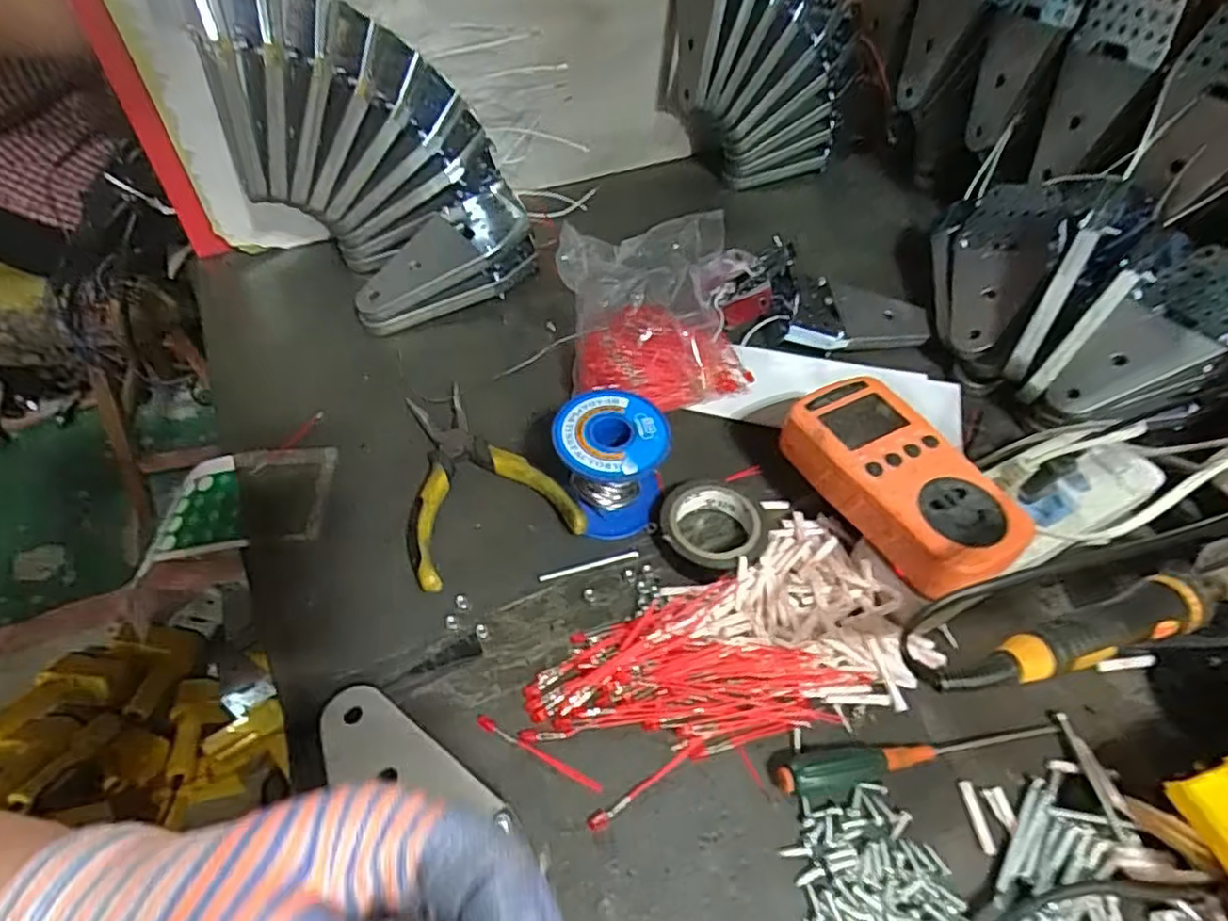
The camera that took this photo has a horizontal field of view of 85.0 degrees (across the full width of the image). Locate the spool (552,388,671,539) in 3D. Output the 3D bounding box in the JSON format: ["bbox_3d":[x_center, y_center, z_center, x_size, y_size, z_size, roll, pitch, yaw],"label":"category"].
[{"bbox_3d":[-0.002,0.002,0.385,0.062,0.062,0.060,-5,51,-6],"label":"spool"}]

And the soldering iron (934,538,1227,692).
[{"bbox_3d":[0.218,0.062,0.275,0.220,0.019,0.028,-8,50,-25],"label":"soldering iron"}]

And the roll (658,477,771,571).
[{"bbox_3d":[0.057,0.036,0.385,0.059,0.017,0.060,1,51,-1],"label":"roll"}]

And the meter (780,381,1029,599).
[{"bbox_3d":[0.153,0.012,0.358,0.065,0.040,0.128,-20,56,-19],"label":"meter"}]

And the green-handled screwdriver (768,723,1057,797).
[{"bbox_3d":[0.145,0.136,0.314,0.144,0.013,0.016,-8,51,-9],"label":"green-handled screwdriver"}]

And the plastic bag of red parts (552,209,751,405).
[{"bbox_3d":[0.030,-0.102,0.469,0.125,0.061,0.139,-6,51,-7],"label":"plastic bag of red parts"}]

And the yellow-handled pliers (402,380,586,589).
[{"bbox_3d":[-0.089,0.008,0.404,0.093,0.018,0.133,-21,54,-18],"label":"yellow-handled pliers"}]

